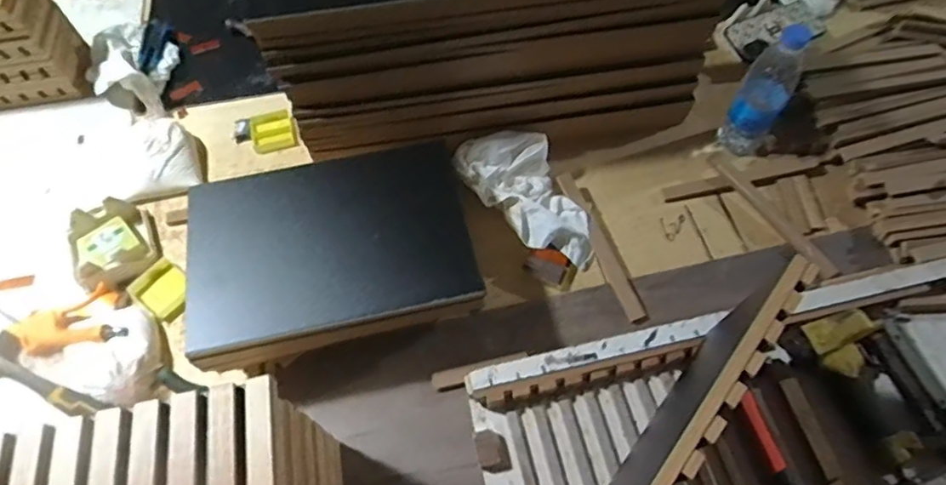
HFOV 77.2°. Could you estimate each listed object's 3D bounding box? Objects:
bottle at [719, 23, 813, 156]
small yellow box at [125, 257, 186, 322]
[{"bbox_3d":[0.421,-0.218,0.850,0.066,0.201,0.076,31,66,18],"label":"bottle"},{"bbox_3d":[-0.426,0.065,0.819,0.082,0.017,0.066,33,66,19],"label":"small yellow box"}]

